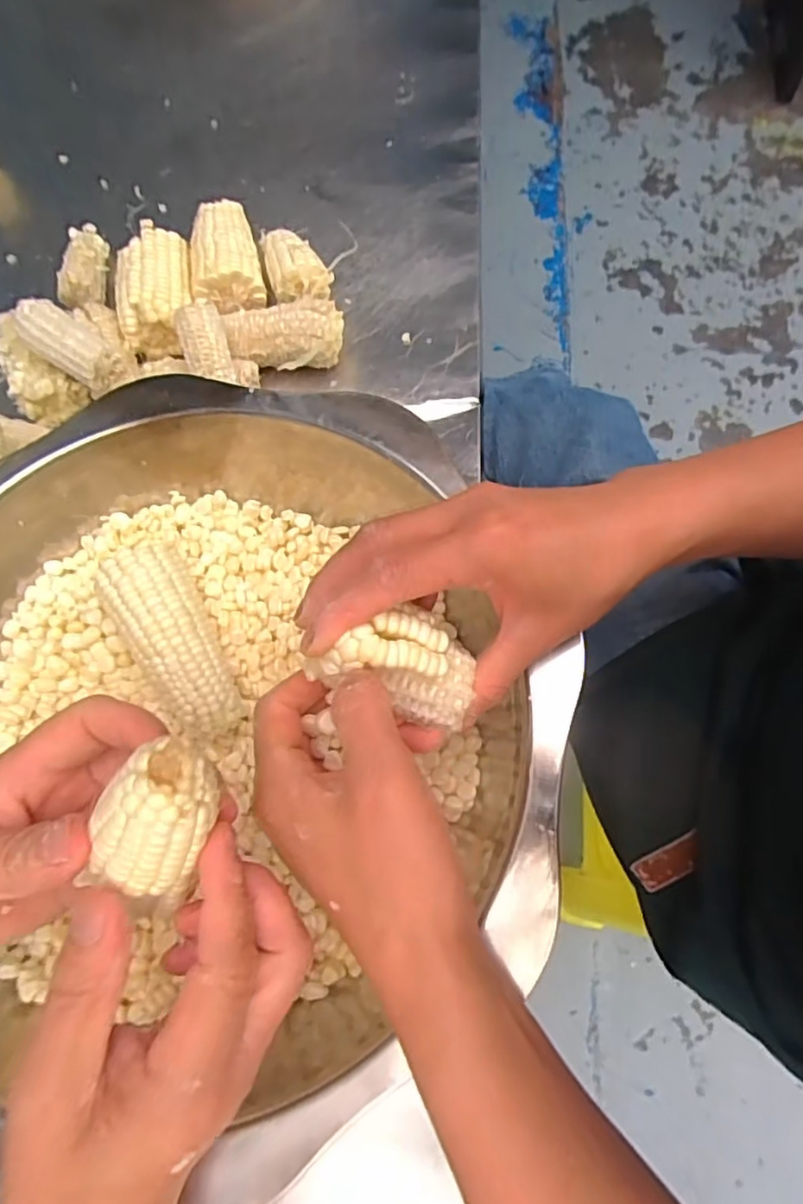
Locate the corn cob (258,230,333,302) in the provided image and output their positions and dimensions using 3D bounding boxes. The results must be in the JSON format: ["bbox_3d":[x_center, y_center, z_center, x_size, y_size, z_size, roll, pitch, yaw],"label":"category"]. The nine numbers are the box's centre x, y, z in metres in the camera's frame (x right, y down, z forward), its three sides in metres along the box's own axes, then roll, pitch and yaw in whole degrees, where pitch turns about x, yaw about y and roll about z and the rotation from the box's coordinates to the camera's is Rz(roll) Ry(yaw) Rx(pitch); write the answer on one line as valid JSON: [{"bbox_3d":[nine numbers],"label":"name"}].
[{"bbox_3d":[-0.083,-0.261,0.488,0.046,0.039,0.074,-20,74,-1],"label":"corn cob"}]

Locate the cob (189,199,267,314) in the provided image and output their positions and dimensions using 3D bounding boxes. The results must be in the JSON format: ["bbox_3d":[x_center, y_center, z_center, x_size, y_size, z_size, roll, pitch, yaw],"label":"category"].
[{"bbox_3d":[-0.138,-0.269,0.490,0.054,0.049,0.092,-14,74,1],"label":"cob"}]

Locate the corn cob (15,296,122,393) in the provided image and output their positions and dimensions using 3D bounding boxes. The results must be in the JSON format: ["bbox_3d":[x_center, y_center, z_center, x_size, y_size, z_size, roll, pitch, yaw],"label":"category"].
[{"bbox_3d":[-0.240,-0.185,0.440,0.086,0.023,0.033,38,78,10],"label":"corn cob"}]

